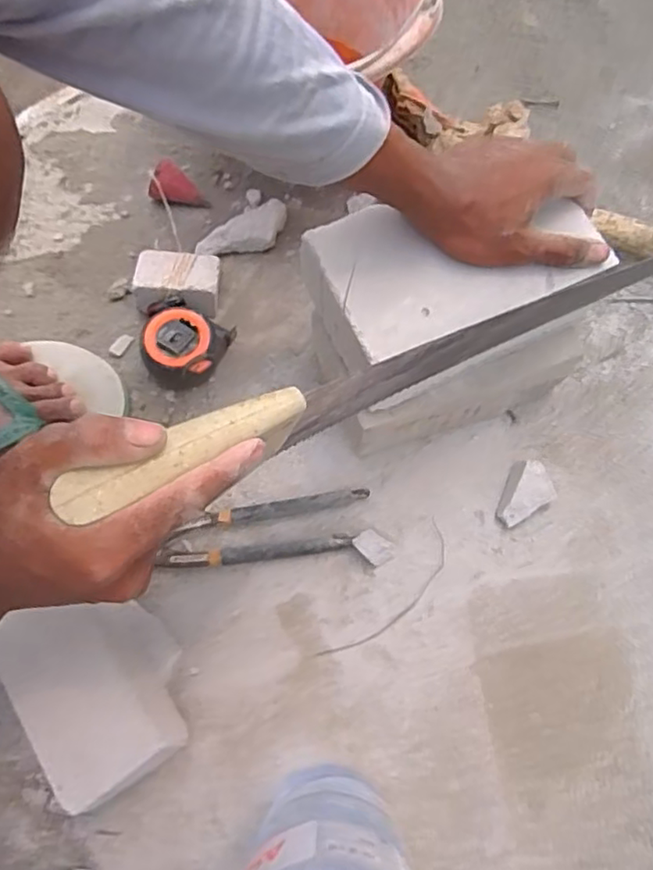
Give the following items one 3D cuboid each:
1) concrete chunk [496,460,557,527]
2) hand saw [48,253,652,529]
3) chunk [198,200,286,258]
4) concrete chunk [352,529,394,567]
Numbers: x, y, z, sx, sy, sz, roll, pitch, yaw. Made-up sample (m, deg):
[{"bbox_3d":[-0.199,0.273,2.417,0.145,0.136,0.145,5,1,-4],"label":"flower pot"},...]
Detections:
[{"bbox_3d":[0.168,0.050,0.545,0.053,0.028,0.041,-32,75,-11],"label":"concrete chunk"},{"bbox_3d":[0.068,-0.043,0.404,0.468,0.109,0.023,-23,72,-30],"label":"hand saw"},{"bbox_3d":[-0.080,-0.197,0.617,0.095,0.026,0.034,-28,74,-9],"label":"chunk"},{"bbox_3d":[0.039,0.095,0.527,0.031,0.024,0.022,37,75,11],"label":"concrete chunk"}]

